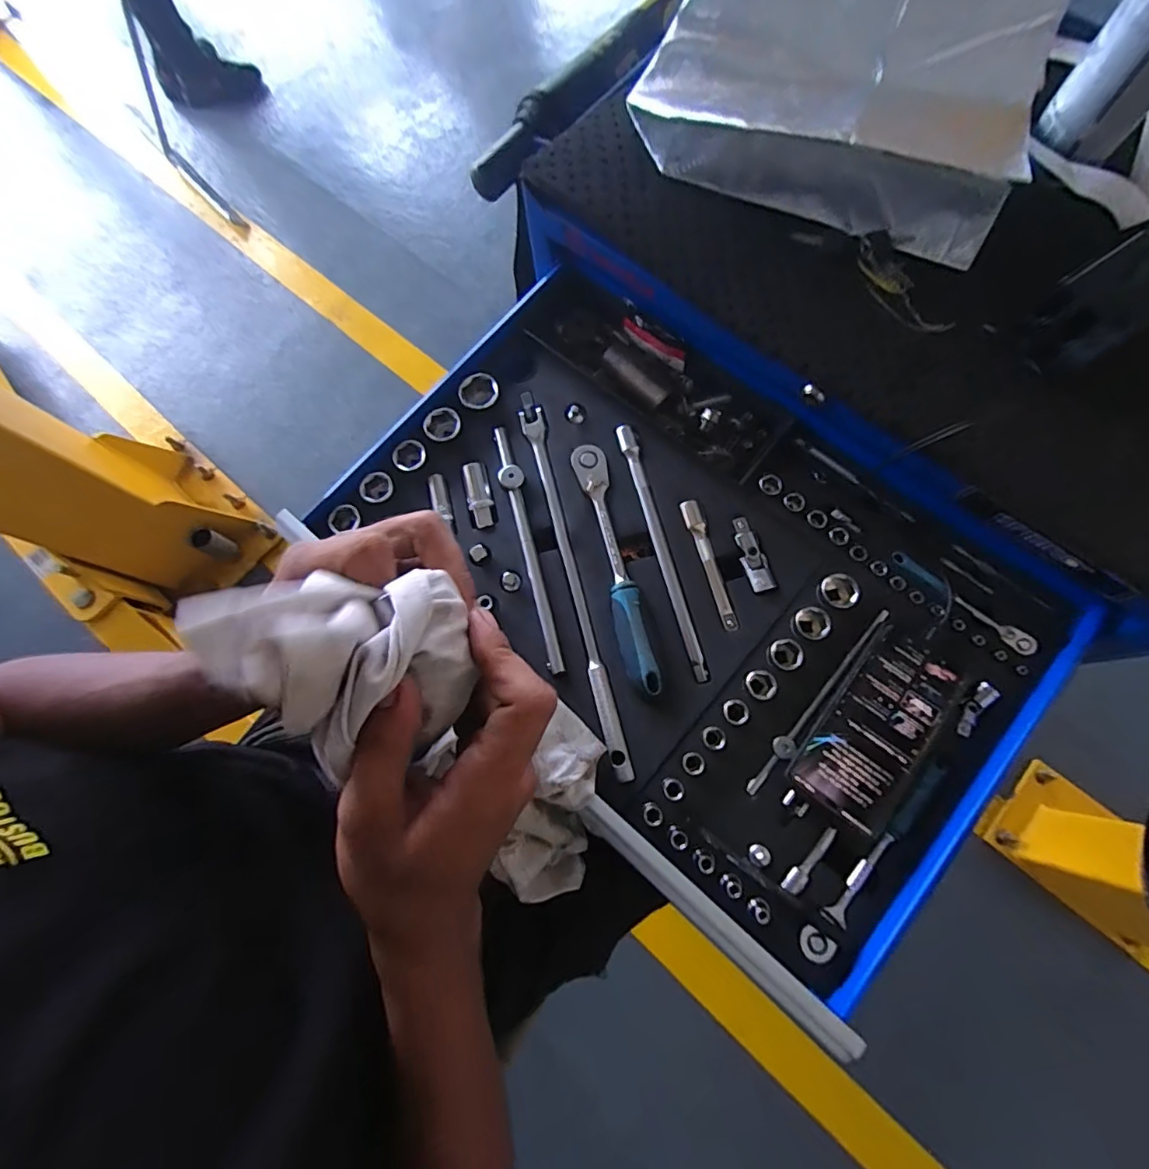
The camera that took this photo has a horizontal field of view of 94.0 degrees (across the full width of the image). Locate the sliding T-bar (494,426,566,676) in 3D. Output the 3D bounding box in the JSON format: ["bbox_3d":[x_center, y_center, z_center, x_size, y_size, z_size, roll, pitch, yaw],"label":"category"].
[{"bbox_3d":[-0.044,-0.037,0.493,0.019,0.021,0.238,-14,75,0],"label":"sliding T-bar"}]

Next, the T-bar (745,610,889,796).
[{"bbox_3d":[0.205,0.096,0.447,0.016,0.010,0.194,40,81,12],"label":"T-bar"}]

